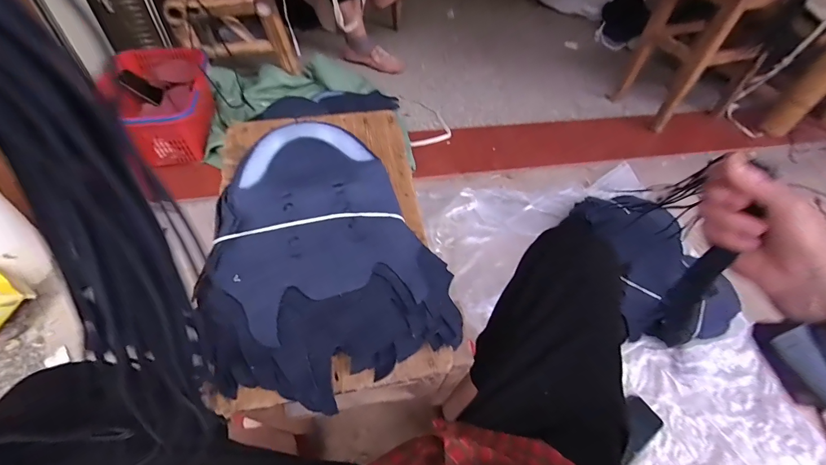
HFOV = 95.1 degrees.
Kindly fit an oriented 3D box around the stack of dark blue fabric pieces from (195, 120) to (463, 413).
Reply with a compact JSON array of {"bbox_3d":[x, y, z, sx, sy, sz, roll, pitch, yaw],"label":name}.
[{"bbox_3d":[-0.097,0.011,0.397,0.239,0.051,0.299,-16,67,-13],"label":"stack of dark blue fabric pieces"}]

